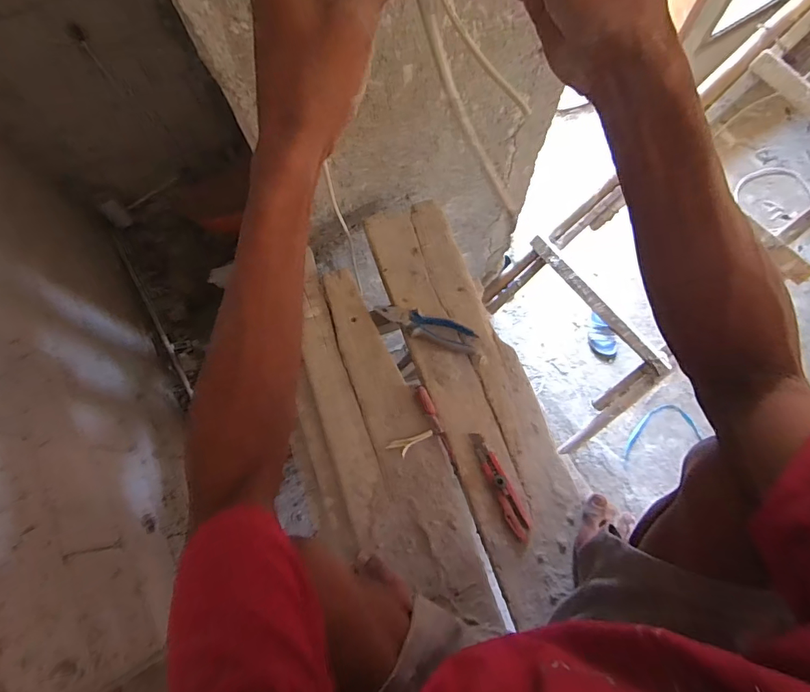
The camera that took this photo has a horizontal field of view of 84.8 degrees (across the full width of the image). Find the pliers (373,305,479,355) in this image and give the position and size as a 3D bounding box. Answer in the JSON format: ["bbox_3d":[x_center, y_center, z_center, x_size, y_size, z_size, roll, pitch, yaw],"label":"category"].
[{"bbox_3d":[0.038,-0.034,0.782,0.183,0.027,0.048,17,74,8],"label":"pliers"}]

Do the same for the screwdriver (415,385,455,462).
[{"bbox_3d":[0.052,0.129,0.744,0.018,0.024,0.132,-25,85,-5],"label":"screwdriver"}]

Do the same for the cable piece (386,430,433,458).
[{"bbox_3d":[0.010,0.163,0.728,0.081,0.012,0.030,-16,72,-3],"label":"cable piece"}]

